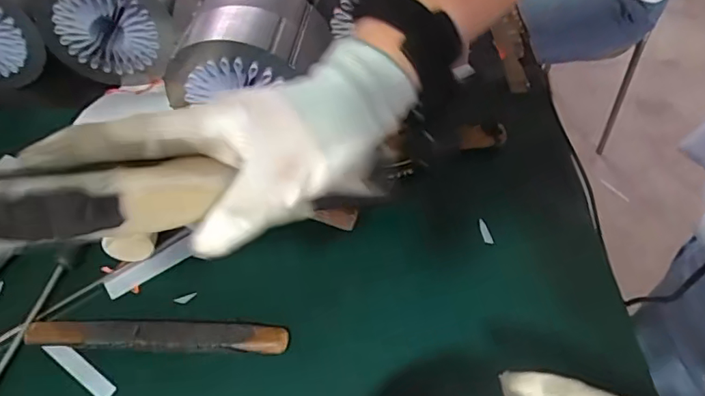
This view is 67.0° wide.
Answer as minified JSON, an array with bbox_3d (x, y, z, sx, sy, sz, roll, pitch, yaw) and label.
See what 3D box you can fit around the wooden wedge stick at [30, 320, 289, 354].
[{"bbox_3d":[-0.173,0.121,0.472,0.227,0.009,0.029,2,55,-1],"label":"wooden wedge stick"}]

